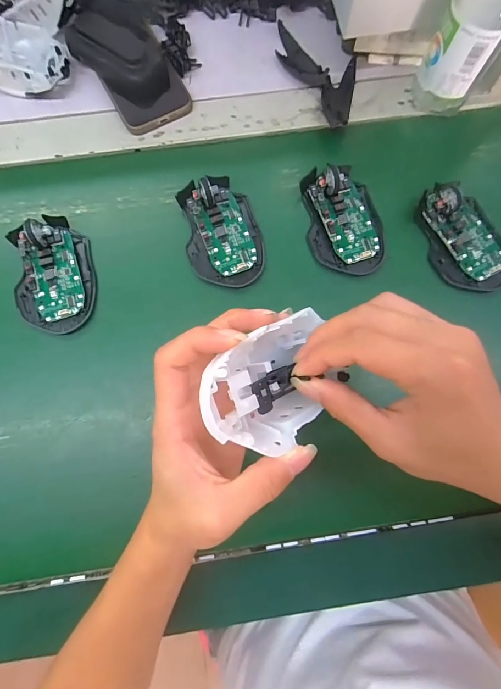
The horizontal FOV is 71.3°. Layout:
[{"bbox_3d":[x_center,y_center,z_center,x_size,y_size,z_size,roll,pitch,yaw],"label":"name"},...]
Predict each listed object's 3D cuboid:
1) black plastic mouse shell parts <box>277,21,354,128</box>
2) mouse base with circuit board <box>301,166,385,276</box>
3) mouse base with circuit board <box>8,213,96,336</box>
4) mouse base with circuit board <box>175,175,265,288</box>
[{"bbox_3d":[0.081,-0.306,0.386,0.066,0.012,0.148,-28,80,-5],"label":"black plastic mouse shell parts"},{"bbox_3d":[0.094,-0.125,0.339,0.071,0.031,0.109,-10,79,-2],"label":"mouse base with circuit board"},{"bbox_3d":[-0.188,-0.069,0.329,0.072,0.029,0.113,-8,79,-2],"label":"mouse base with circuit board"},{"bbox_3d":[-0.027,-0.112,0.338,0.072,0.031,0.110,-11,79,-2],"label":"mouse base with circuit board"}]

